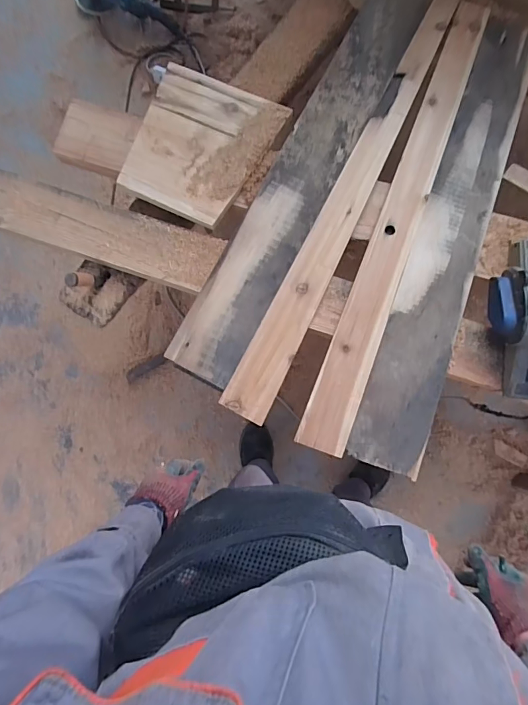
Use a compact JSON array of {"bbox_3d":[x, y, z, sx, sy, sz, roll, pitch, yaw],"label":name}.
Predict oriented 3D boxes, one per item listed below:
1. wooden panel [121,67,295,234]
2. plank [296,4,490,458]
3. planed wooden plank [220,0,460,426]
[{"bbox_3d":[-0.146,-0.473,0.928,0.295,0.021,0.327,25,89,5],"label":"wooden panel"},{"bbox_3d":[0.272,-0.222,0.883,0.103,0.017,0.899,20,85,6],"label":"plank"},{"bbox_3d":[0.190,-0.324,0.902,0.092,0.017,1.024,28,86,2],"label":"planed wooden plank"}]

